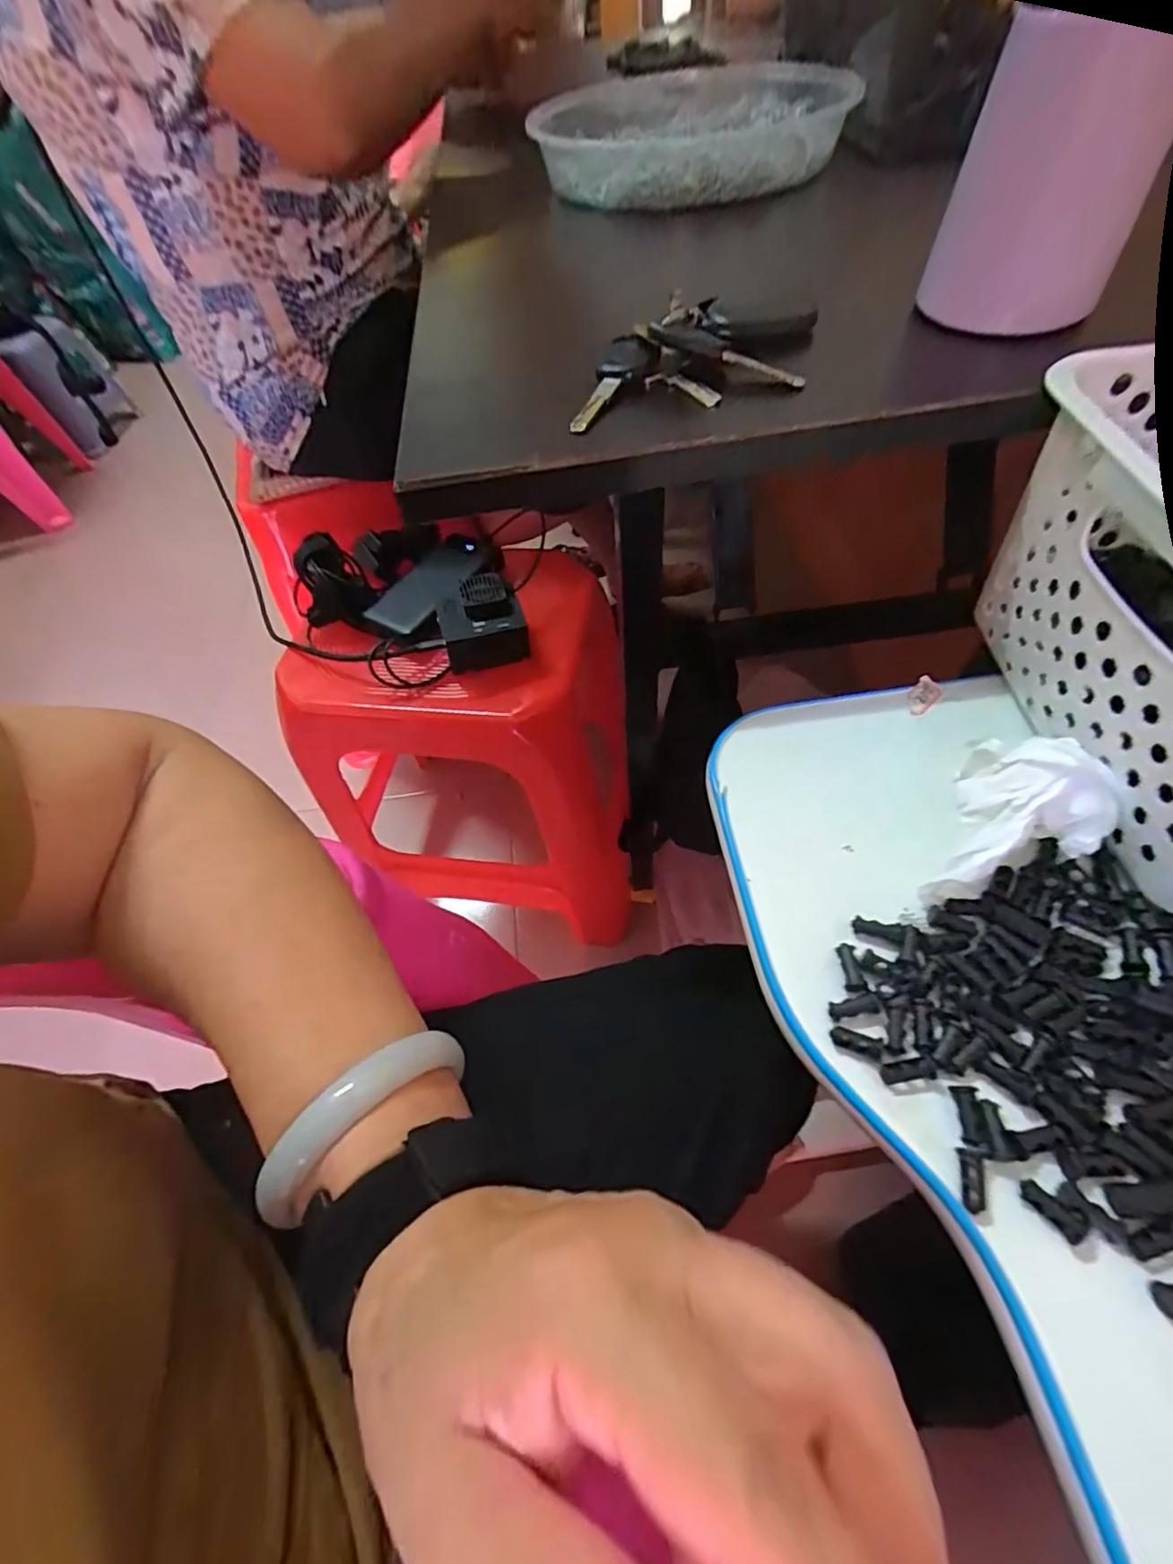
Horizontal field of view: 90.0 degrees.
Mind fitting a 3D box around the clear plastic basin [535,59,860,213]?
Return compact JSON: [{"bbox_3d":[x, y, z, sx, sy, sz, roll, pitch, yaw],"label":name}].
[{"bbox_3d":[0.075,-0.544,0.486,0.231,0.048,0.295,1,55,5],"label":"clear plastic basin"}]

